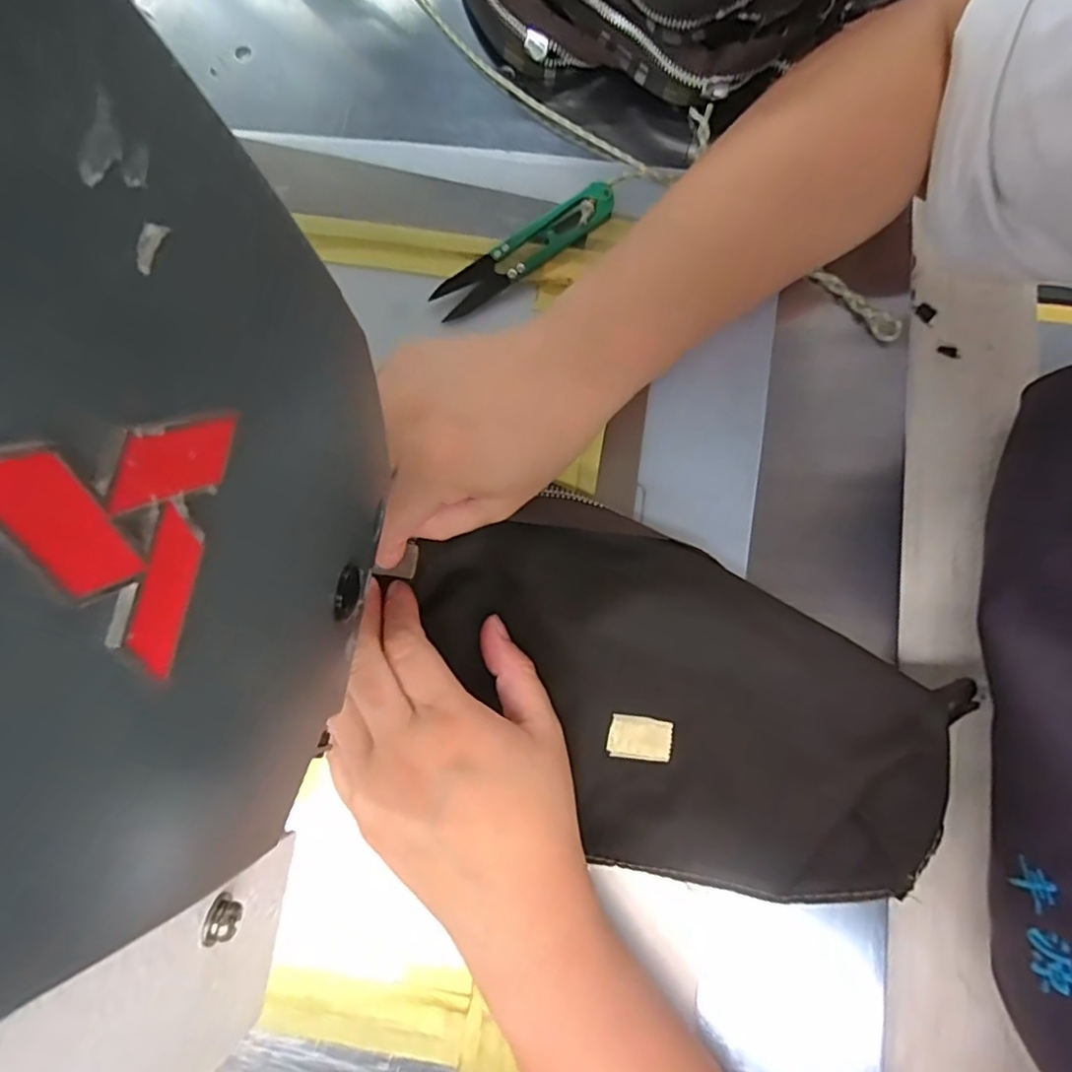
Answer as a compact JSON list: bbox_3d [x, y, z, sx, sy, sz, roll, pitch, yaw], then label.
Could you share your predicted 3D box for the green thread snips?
[{"bbox_3d":[-0.007,-0.146,0.309,0.102,0.012,0.022,-34,79,-6],"label":"green thread snips"}]

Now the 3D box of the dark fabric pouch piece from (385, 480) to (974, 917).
[{"bbox_3d":[0.053,0.069,0.254,0.230,0.029,0.120,27,79,7],"label":"dark fabric pouch piece"}]

